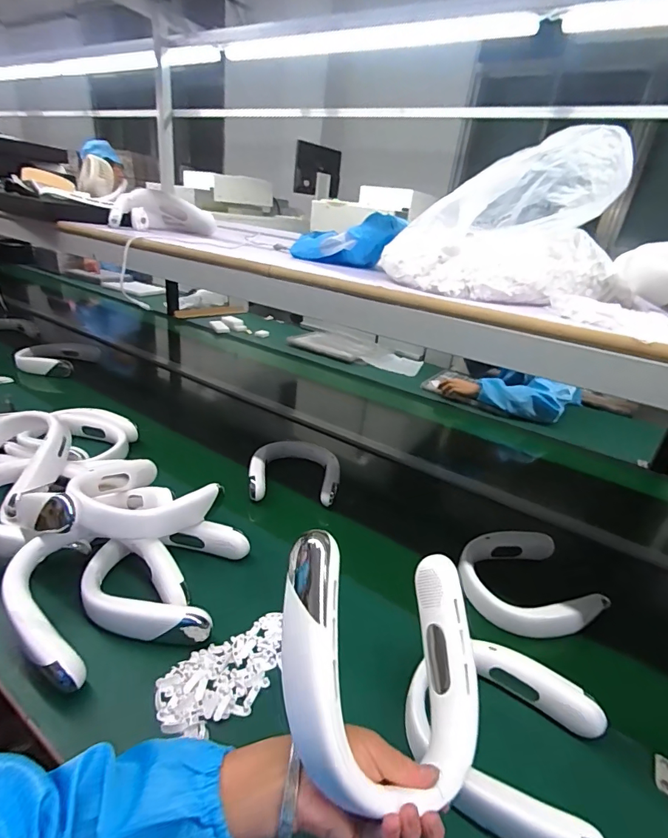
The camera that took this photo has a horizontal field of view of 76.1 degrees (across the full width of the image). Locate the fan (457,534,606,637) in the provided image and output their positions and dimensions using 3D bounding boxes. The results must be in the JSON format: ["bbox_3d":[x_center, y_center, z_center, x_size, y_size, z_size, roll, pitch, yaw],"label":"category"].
[{"bbox_3d":[0.326,0.280,0.743,0.218,0.046,0.195,1,26,-12],"label":"fan"}]

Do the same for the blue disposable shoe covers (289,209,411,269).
[{"bbox_3d":[0.021,-0.313,0.747,0.203,0.087,0.070,13,27,18],"label":"blue disposable shoe covers"}]

